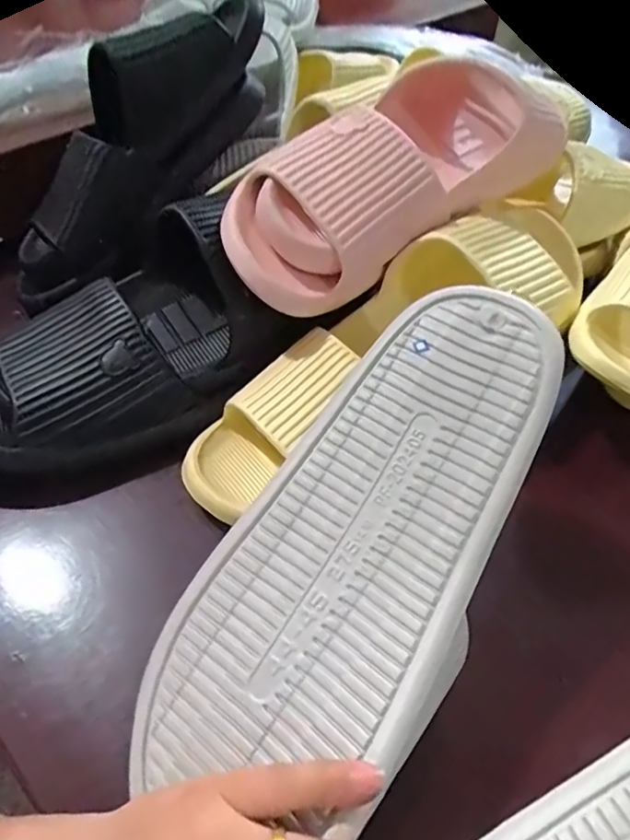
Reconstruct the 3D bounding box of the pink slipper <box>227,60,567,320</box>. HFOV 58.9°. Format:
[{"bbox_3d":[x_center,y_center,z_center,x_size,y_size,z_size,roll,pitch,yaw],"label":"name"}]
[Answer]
[{"bbox_3d":[0.060,-0.164,0.370,0.262,0.085,0.100,-33,97,-4],"label":"pink slipper"}]

